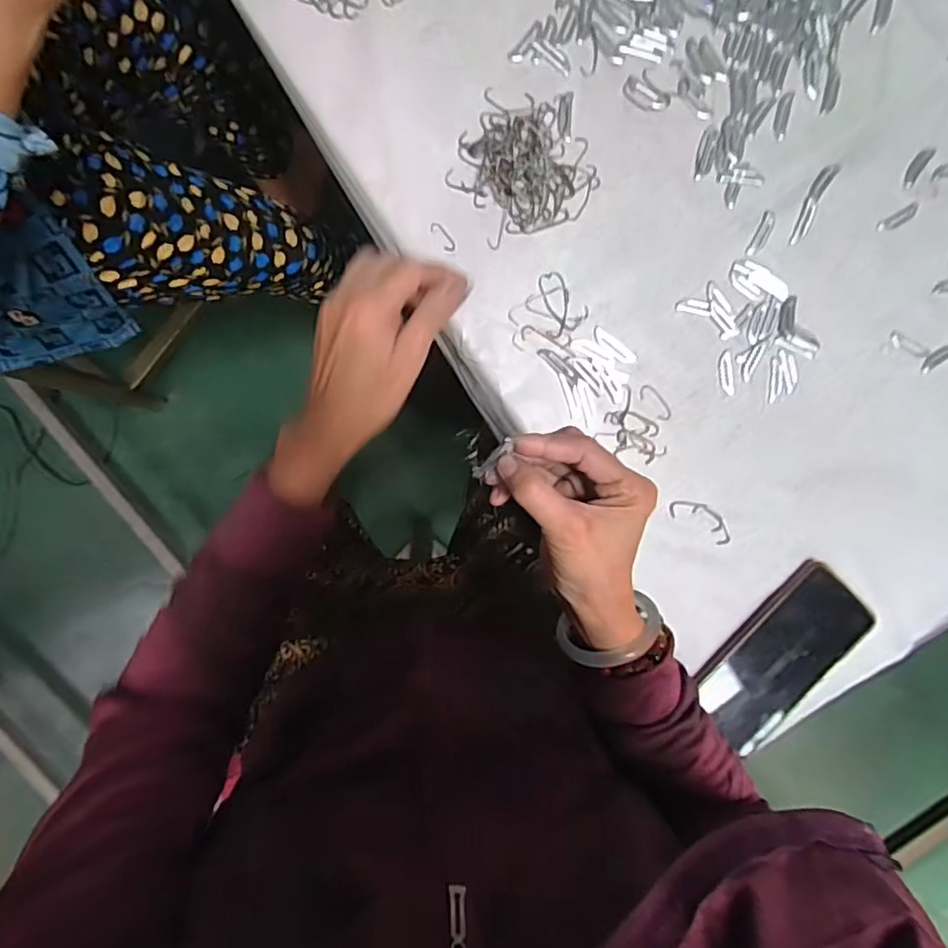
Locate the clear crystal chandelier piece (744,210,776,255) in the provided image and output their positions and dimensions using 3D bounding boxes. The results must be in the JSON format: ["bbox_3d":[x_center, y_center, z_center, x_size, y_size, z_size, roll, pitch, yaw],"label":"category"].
[{"bbox_3d":[0.232,-0.194,0.459,0.012,0.004,0.038,25,92,-5],"label":"clear crystal chandelier piece"}]

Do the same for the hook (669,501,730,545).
[{"bbox_3d":[0.190,0.038,0.473,0.058,0.004,0.022,30,92,-5],"label":"hook"}]

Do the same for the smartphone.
[{"bbox_3d":[0.260,0.153,0.483,0.081,0.011,0.159,43,91,-5],"label":"smartphone"}]

